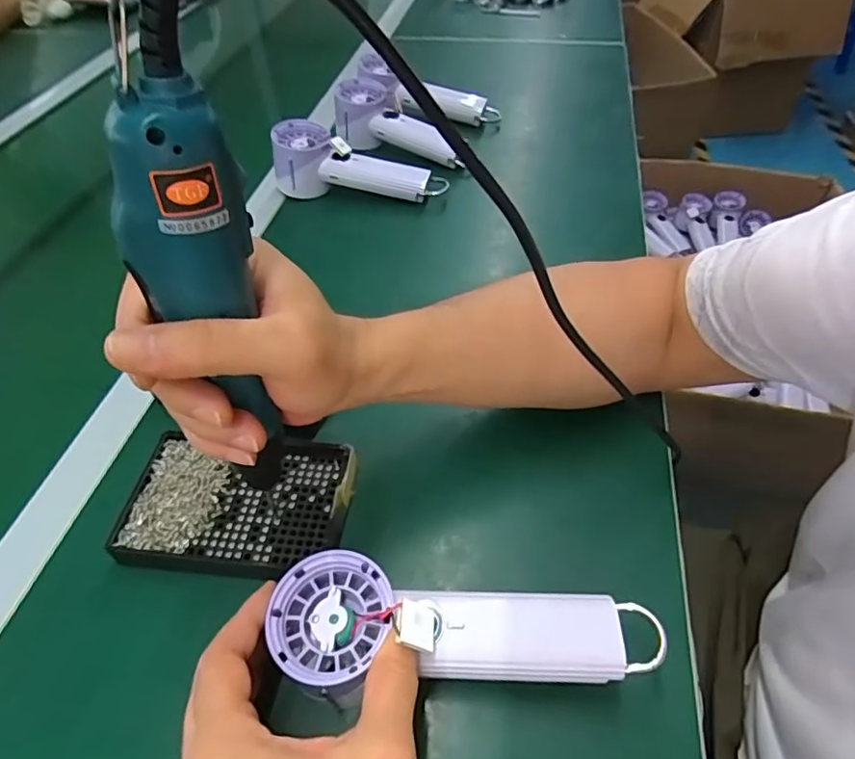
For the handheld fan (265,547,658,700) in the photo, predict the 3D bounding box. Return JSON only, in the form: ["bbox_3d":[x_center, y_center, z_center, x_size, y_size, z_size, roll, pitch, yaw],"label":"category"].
[{"bbox_3d":[0.019,0.124,0.266,0.188,0.029,0.060,5,50,0],"label":"handheld fan"}]

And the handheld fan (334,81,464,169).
[{"bbox_3d":[-0.033,-0.306,0.657,0.177,0.054,0.065,27,55,5],"label":"handheld fan"}]

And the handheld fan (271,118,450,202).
[{"bbox_3d":[-0.074,-0.232,0.597,0.190,0.074,0.060,6,51,7],"label":"handheld fan"}]

